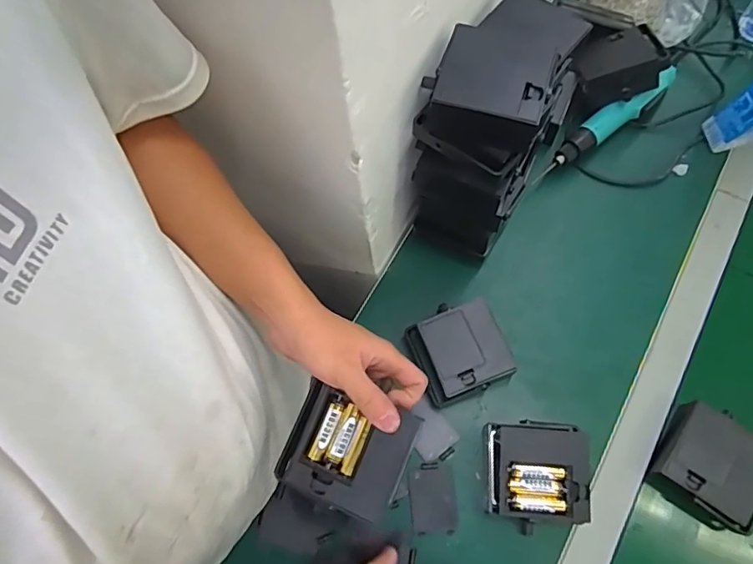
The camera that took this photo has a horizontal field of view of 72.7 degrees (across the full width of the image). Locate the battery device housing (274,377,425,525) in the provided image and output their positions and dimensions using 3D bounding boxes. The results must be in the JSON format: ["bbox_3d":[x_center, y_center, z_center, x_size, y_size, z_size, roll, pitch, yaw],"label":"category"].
[{"bbox_3d":[-0.023,0.130,0.395,0.093,0.019,0.080,19,71,9],"label":"battery device housing"}]

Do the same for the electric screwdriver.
[{"bbox_3d":[0.279,-0.195,0.626,0.212,0.068,0.028,-34,71,-9],"label":"electric screwdriver"}]

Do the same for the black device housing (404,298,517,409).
[{"bbox_3d":[0.086,0.076,0.544,0.088,0.043,0.089,-24,70,-5],"label":"black device housing"}]

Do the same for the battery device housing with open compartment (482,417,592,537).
[{"bbox_3d":[0.151,0.186,0.497,0.091,0.055,0.094,5,70,6],"label":"battery device housing with open compartment"}]

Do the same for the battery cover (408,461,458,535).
[{"bbox_3d":[0.057,0.218,0.515,0.044,0.004,0.066,-7,69,1],"label":"battery cover"}]

